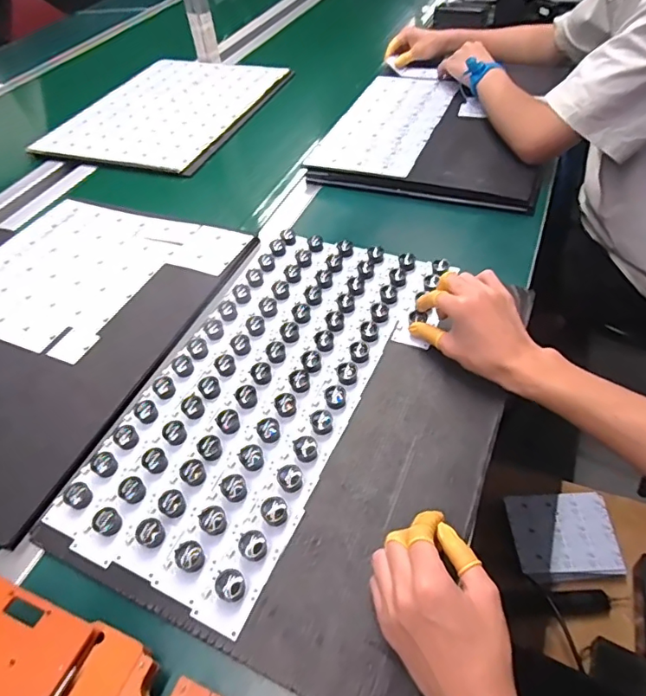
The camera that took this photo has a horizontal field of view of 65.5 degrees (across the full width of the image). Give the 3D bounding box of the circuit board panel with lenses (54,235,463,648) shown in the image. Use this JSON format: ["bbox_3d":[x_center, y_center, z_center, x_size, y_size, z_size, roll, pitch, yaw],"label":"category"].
[{"bbox_3d":[-0.058,0.026,0.550,0.222,0.023,0.463,20,54,18],"label":"circuit board panel with lenses"}]

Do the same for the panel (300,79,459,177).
[{"bbox_3d":[0.118,-0.415,0.912,0.185,0.008,0.365,16,53,21],"label":"panel"}]

